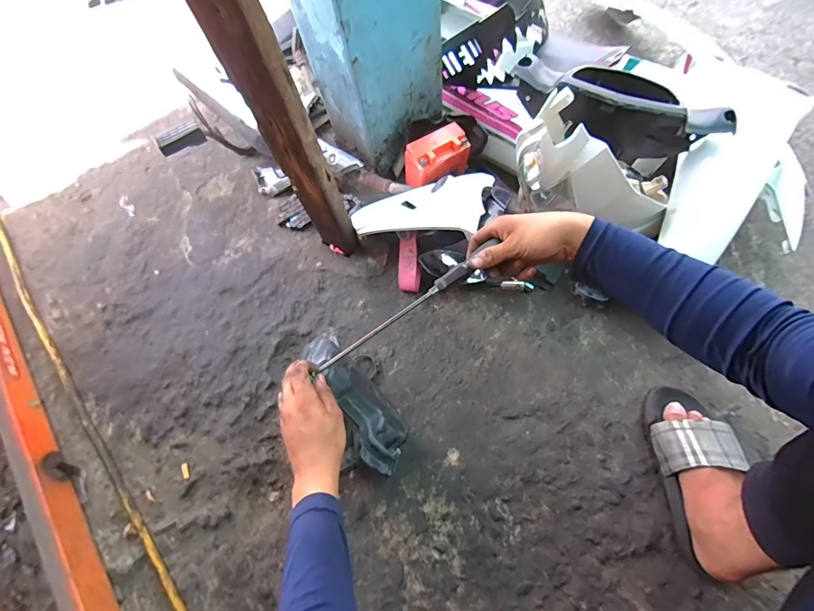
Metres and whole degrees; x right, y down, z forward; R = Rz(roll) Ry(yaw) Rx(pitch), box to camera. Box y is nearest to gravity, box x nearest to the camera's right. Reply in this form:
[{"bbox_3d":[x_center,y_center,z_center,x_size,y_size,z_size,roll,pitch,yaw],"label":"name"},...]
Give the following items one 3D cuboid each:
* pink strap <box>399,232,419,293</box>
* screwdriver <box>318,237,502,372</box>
[{"bbox_3d":[0.003,-0.082,0.740,0.042,0.013,0.111,2,100,24],"label":"pink strap"},{"bbox_3d":[0.000,0.004,0.502,0.271,0.020,0.024,-35,69,3],"label":"screwdriver"}]

